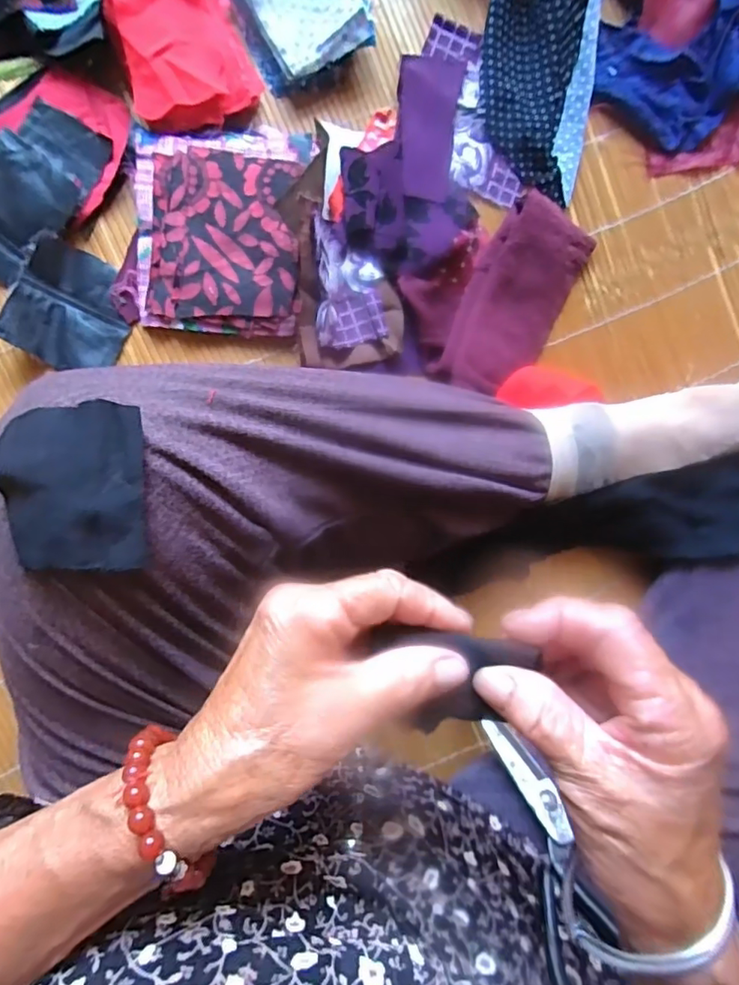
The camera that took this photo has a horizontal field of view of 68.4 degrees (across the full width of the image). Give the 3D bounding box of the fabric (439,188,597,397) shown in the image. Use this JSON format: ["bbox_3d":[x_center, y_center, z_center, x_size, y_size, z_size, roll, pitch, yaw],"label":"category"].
[{"bbox_3d":[0.106,-0.136,0.391,0.071,0.033,0.137,24,86,-6],"label":"fabric"}]

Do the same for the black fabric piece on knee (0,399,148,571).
[{"bbox_3d":[-0.116,-0.001,0.215,0.053,0.011,0.064,-4,89,-7],"label":"black fabric piece on knee"}]

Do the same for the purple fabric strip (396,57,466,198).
[{"bbox_3d":[0.039,-0.253,0.376,0.043,0.008,0.097,6,93,-9],"label":"purple fabric strip"}]

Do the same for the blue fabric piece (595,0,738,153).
[{"bbox_3d":[0.286,-0.327,0.401,0.251,0.037,0.095,-21,91,-7],"label":"blue fabric piece"}]

